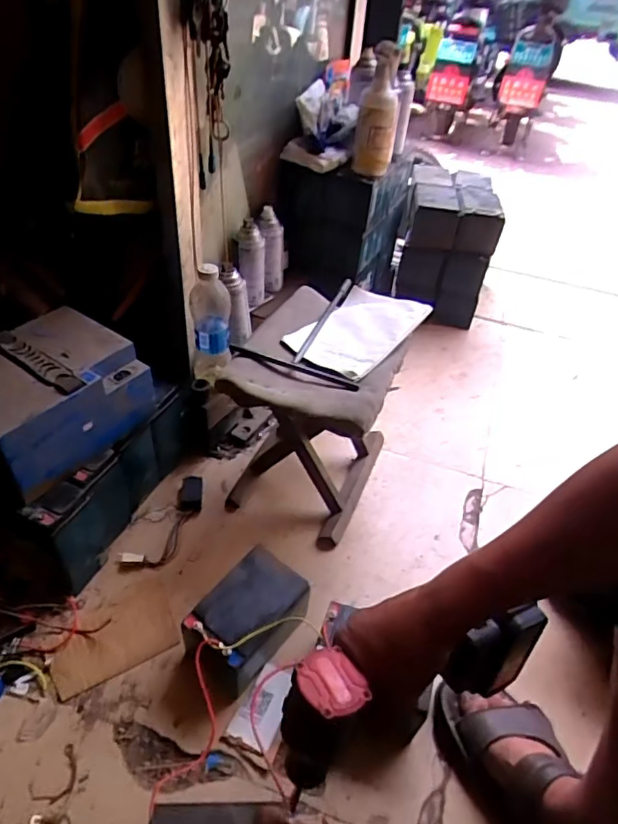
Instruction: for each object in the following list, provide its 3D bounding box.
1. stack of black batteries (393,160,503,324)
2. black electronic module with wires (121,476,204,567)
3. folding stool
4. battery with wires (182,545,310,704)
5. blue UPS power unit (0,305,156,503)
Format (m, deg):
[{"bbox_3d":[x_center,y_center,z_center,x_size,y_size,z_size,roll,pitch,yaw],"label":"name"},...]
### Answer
[{"bbox_3d":[0.359,-0.448,1.455,0.220,0.290,0.323,10,43,5],"label":"stack of black batteries"},{"bbox_3d":[-0.223,0.178,0.892,0.058,0.022,0.190,19,44,14],"label":"black electronic module with wires"},{"bbox_3d":[0.015,0.006,0.903,0.215,0.288,0.263,19,44,14],"label":"folding stool"},{"bbox_3d":[-0.083,0.286,0.732,0.101,0.105,0.162,31,48,25],"label":"battery with wires"},{"bbox_3d":[-0.365,-0.026,0.758,0.182,0.116,0.222,27,47,21],"label":"blue UPS power unit"}]

